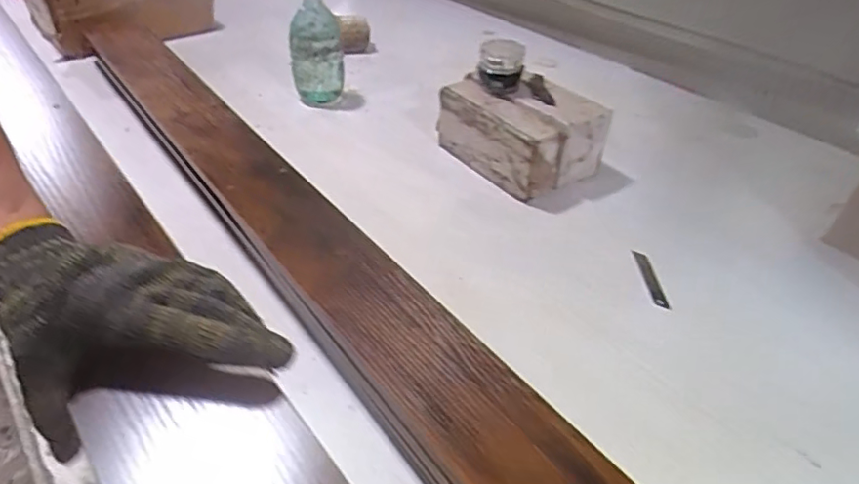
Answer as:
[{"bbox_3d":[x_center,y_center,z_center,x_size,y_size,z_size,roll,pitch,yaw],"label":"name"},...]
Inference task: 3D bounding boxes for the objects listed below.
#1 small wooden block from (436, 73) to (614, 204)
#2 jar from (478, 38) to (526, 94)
[{"bbox_3d":[0.137,-0.169,0.861,0.152,0.113,0.223,-22,45,-26],"label":"small wooden block"},{"bbox_3d":[0.104,-0.255,0.814,0.062,0.070,0.062,6,40,4],"label":"jar"}]

